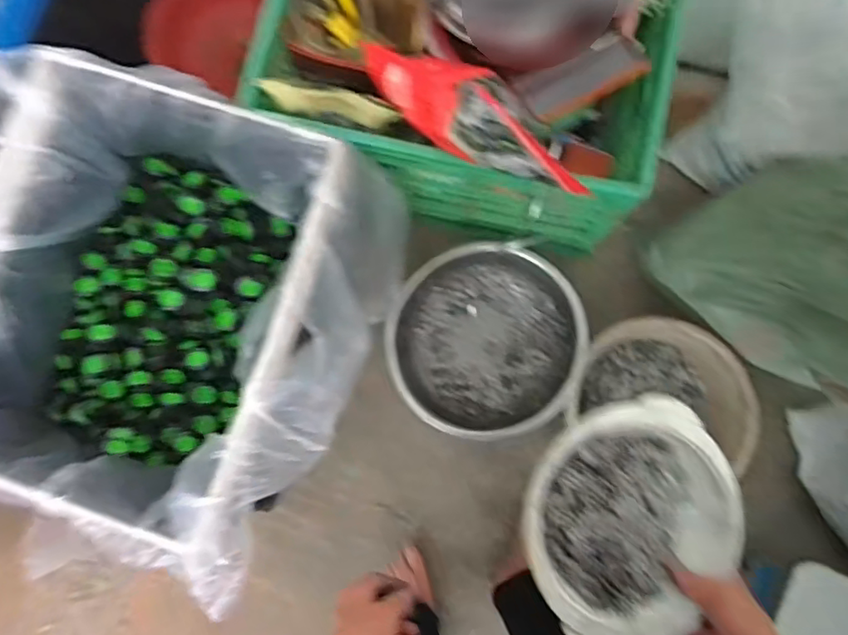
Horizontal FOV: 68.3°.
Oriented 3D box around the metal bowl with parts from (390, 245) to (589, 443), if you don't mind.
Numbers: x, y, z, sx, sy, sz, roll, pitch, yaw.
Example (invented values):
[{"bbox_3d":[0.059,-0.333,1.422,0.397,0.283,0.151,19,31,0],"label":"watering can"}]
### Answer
[{"bbox_3d":[0.121,0.047,1.224,0.362,0.154,0.355,-13,81,0],"label":"metal bowl with parts"}]

